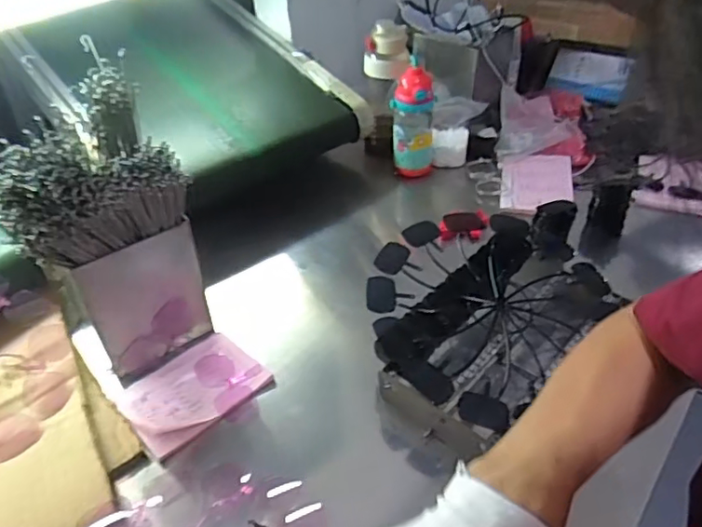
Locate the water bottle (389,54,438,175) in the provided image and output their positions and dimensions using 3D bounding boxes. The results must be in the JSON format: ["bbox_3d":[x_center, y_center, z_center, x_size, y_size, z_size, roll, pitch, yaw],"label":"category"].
[{"bbox_3d":[0.120,-0.261,1.112,0.075,0.223,0.069,-1,42,1],"label":"water bottle"}]

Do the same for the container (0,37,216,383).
[{"bbox_3d":[-0.296,-0.029,0.723,0.187,0.322,0.183,-22,45,-21],"label":"container"}]

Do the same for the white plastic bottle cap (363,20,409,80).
[{"bbox_3d":[0.068,-0.398,1.101,0.080,0.106,0.064,5,42,8],"label":"white plastic bottle cap"}]

